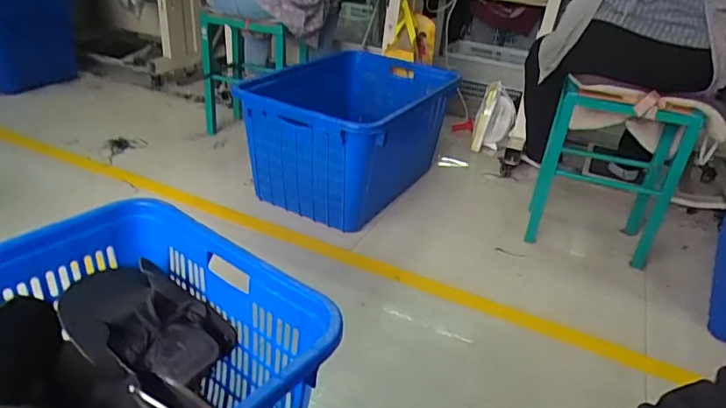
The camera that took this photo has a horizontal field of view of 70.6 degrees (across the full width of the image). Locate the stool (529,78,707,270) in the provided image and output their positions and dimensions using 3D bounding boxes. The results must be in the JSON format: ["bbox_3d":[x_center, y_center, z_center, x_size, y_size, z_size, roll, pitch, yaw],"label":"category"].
[{"bbox_3d":[0.765,-0.126,1.606,0.383,0.485,0.296,15,32,15],"label":"stool"}]

